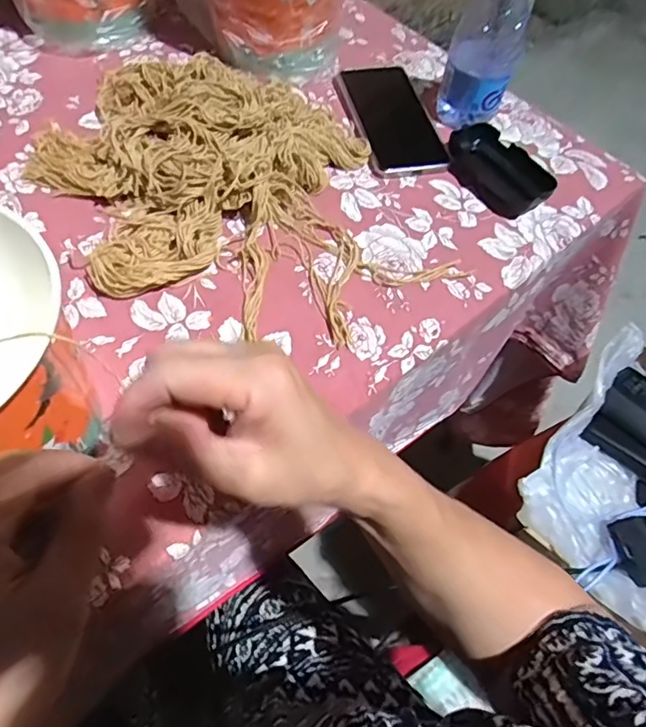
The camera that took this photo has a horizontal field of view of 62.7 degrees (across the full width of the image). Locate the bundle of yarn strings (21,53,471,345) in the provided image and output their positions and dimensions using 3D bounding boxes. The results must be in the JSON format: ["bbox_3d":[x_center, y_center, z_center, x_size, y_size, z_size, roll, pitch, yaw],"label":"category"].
[{"bbox_3d":[-0.081,-0.169,0.464,0.286,0.064,0.359,-30,66,-21],"label":"bundle of yarn strings"}]

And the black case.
[{"bbox_3d":[0.171,-0.190,0.522,0.059,0.027,0.118,-30,66,-20],"label":"black case"}]

